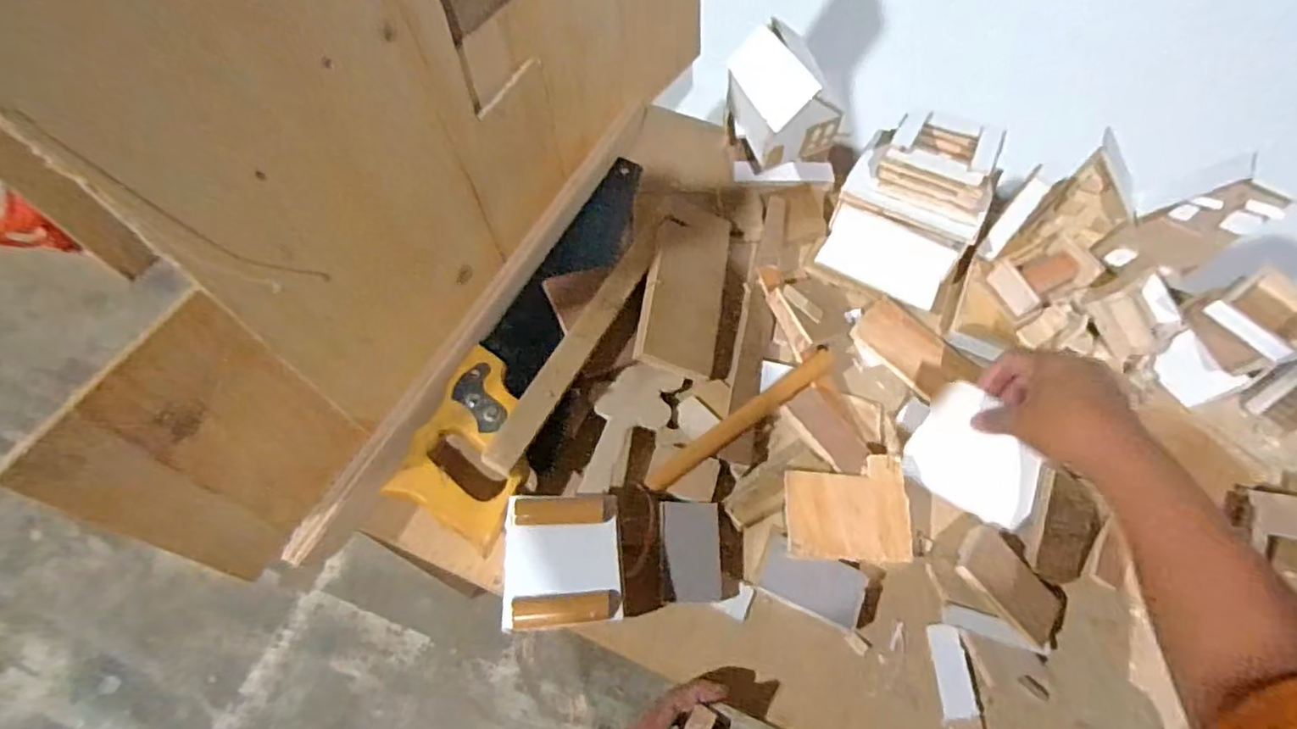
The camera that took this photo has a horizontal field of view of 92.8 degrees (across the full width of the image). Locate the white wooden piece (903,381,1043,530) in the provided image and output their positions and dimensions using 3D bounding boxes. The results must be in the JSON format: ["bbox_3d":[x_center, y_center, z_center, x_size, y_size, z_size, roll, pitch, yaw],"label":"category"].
[{"bbox_3d":[0.264,0.074,0.492,0.098,0.094,0.012,28,27,16],"label":"white wooden piece"}]

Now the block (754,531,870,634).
[{"bbox_3d":[0.125,0.166,0.473,0.076,0.007,0.044,18,70,21],"label":"block"}]

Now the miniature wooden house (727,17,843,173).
[{"bbox_3d":[0.122,-0.244,0.568,0.076,0.097,0.097,-24,66,-13],"label":"miniature wooden house"}]

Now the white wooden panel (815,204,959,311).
[{"bbox_3d":[0.231,-0.106,0.603,0.115,0.010,0.061,27,103,14],"label":"white wooden panel"}]

